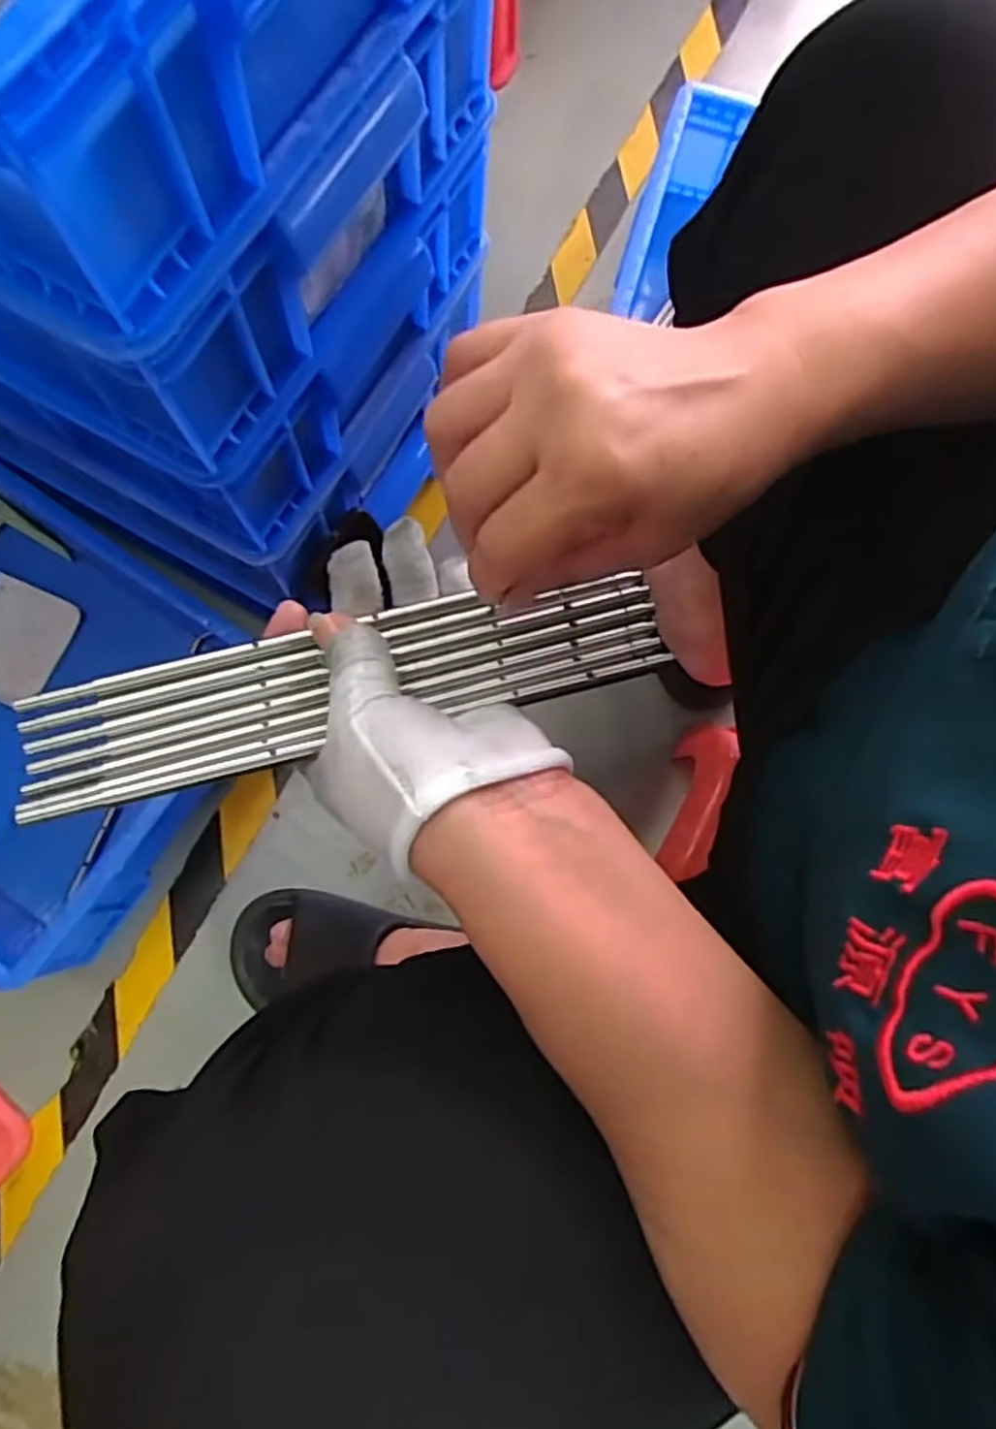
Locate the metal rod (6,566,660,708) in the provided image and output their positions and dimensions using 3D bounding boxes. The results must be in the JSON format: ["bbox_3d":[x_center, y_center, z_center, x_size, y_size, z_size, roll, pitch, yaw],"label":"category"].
[{"bbox_3d":[-0.058,-0.034,0.307,0.249,0.006,0.009,-13,79,-12],"label":"metal rod"}]

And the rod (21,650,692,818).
[{"bbox_3d":[-0.049,0.005,0.296,0.250,0.009,0.009,-14,79,-12],"label":"rod"}]

